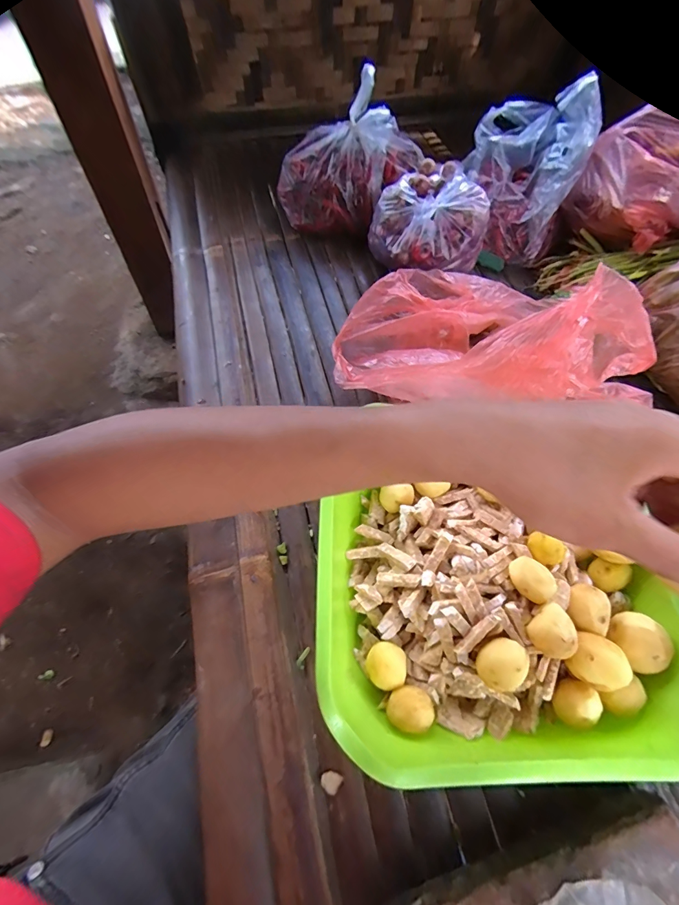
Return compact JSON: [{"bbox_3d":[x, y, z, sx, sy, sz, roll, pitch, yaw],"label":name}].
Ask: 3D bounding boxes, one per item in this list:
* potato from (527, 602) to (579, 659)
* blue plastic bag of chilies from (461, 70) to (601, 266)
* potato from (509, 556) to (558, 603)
[{"bbox_3d":[0.150,0.128,0.269,0.024,0.021,0.033,-17,62,-13],"label":"potato"},{"bbox_3d":[0.270,-0.422,0.570,0.160,0.175,0.153,17,60,7],"label":"blue plastic bag of chilies"},{"bbox_3d":[0.146,0.097,0.289,0.033,0.018,0.023,39,65,18],"label":"potato"}]

